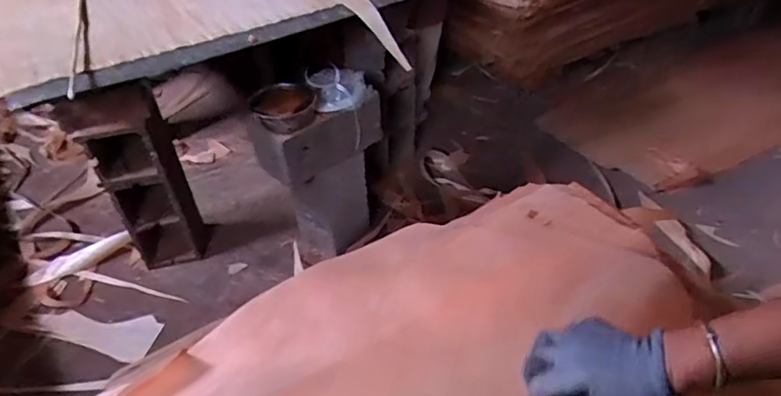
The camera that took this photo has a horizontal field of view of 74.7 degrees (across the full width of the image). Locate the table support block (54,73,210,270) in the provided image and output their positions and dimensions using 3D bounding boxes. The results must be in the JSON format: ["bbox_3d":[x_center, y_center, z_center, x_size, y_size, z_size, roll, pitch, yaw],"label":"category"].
[{"bbox_3d":[-0.774,-0.057,1.599,0.257,0.634,0.176,-24,46,-23],"label":"table support block"}]

